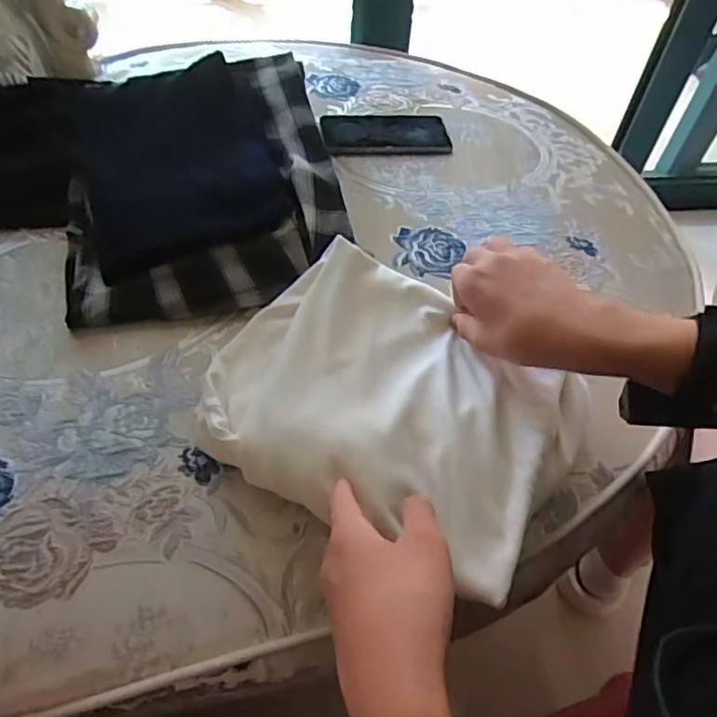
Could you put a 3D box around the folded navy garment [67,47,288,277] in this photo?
[{"bbox_3d":[-0.180,-0.202,0.566,0.194,0.041,0.240,-20,71,-4],"label":"folded navy garment"}]

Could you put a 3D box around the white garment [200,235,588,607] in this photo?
[{"bbox_3d":[0.027,0.025,0.432,0.258,0.034,0.214,29,55,17],"label":"white garment"}]

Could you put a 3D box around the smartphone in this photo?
[{"bbox_3d":[0.032,-0.274,0.691,0.153,0.008,0.082,-4,53,-8],"label":"smartphone"}]

